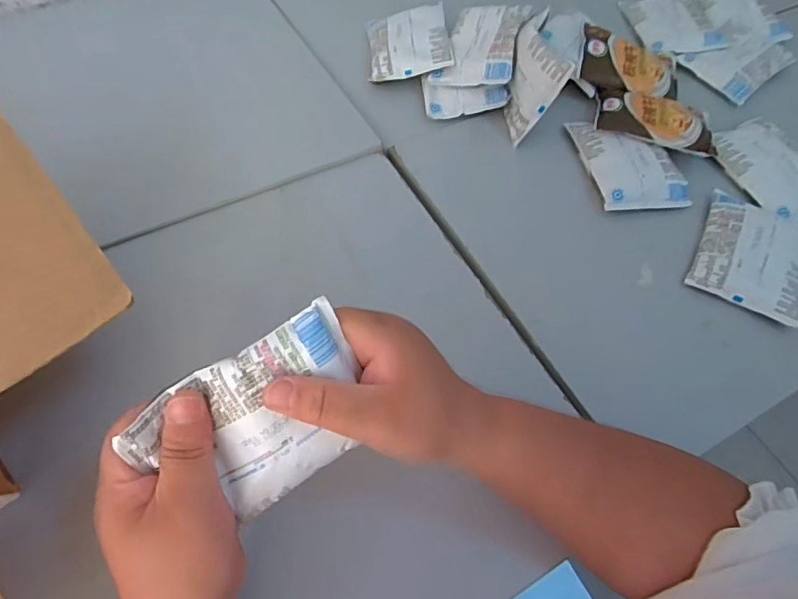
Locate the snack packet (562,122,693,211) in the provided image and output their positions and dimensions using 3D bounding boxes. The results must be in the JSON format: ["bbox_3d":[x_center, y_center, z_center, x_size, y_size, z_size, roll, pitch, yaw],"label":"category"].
[{"bbox_3d":[0.243,-0.148,0.559,0.090,0.023,0.121,-6,60,-8],"label":"snack packet"}]

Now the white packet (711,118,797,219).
[{"bbox_3d":[0.397,-0.142,0.565,0.083,0.025,0.132,-28,66,-19],"label":"white packet"}]

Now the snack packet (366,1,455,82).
[{"bbox_3d":[0.011,-0.304,0.621,0.093,0.014,0.114,-10,60,7],"label":"snack packet"}]

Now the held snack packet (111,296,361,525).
[{"bbox_3d":[-0.070,0.065,0.280,0.116,0.014,0.082,-33,106,-8],"label":"held snack packet"}]

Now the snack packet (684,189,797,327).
[{"bbox_3d":[0.340,-0.048,0.506,0.093,0.024,0.131,27,61,11],"label":"snack packet"}]

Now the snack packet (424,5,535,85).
[{"bbox_3d":[0.092,-0.285,0.592,0.089,0.012,0.104,11,74,30],"label":"snack packet"}]

